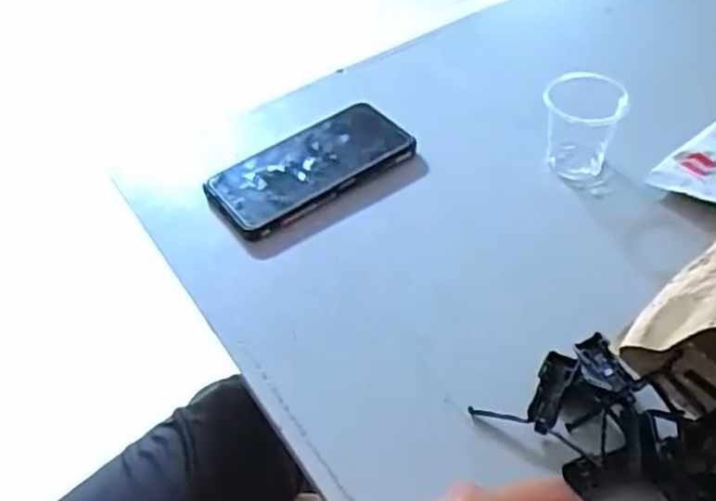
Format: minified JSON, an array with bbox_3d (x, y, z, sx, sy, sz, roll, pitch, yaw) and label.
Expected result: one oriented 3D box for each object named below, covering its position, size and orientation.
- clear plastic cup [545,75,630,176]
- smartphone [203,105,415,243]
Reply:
[{"bbox_3d":[0.177,-0.097,0.568,0.060,0.075,0.051,14,50,17],"label":"clear plastic cup"},{"bbox_3d":[-0.040,-0.070,0.587,0.162,0.010,0.084,-31,53,-17],"label":"smartphone"}]

